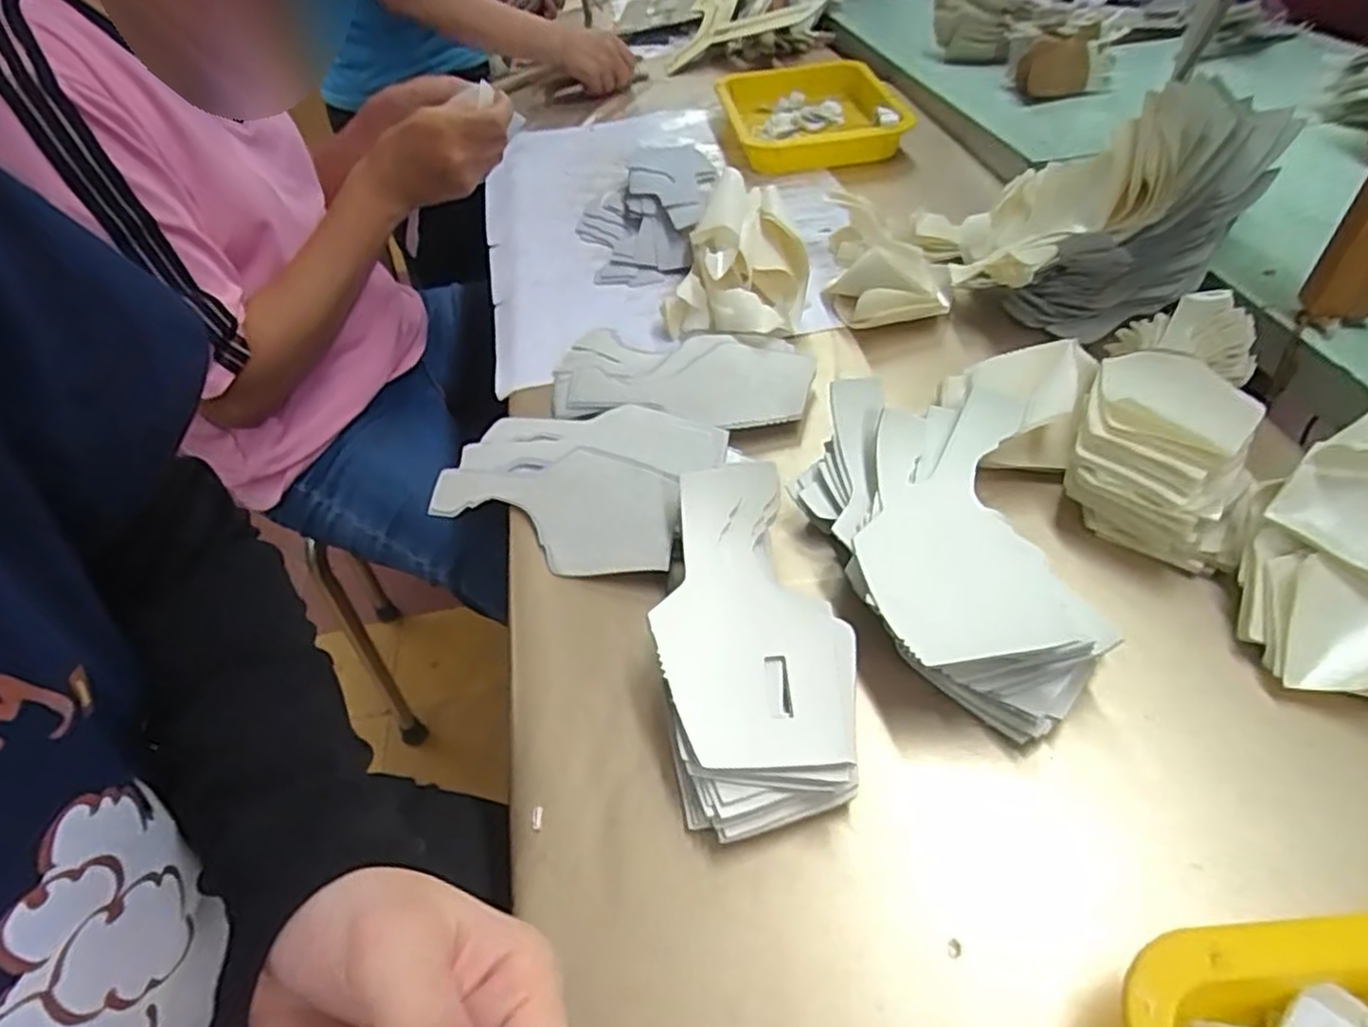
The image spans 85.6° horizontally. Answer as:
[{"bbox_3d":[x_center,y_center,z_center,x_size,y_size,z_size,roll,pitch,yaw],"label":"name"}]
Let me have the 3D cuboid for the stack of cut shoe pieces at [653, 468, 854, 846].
[{"bbox_3d":[0.033,0.065,0.399,0.094,0.051,0.194,-11,46,-4],"label":"stack of cut shoe pieces"}]

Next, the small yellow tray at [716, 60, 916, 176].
[{"bbox_3d":[0.148,-0.483,0.886,0.185,0.047,0.252,-5,46,2],"label":"small yellow tray"}]

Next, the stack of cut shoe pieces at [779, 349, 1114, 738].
[{"bbox_3d":[0.155,-0.008,0.444,0.164,0.060,0.265,8,48,13],"label":"stack of cut shoe pieces"}]

